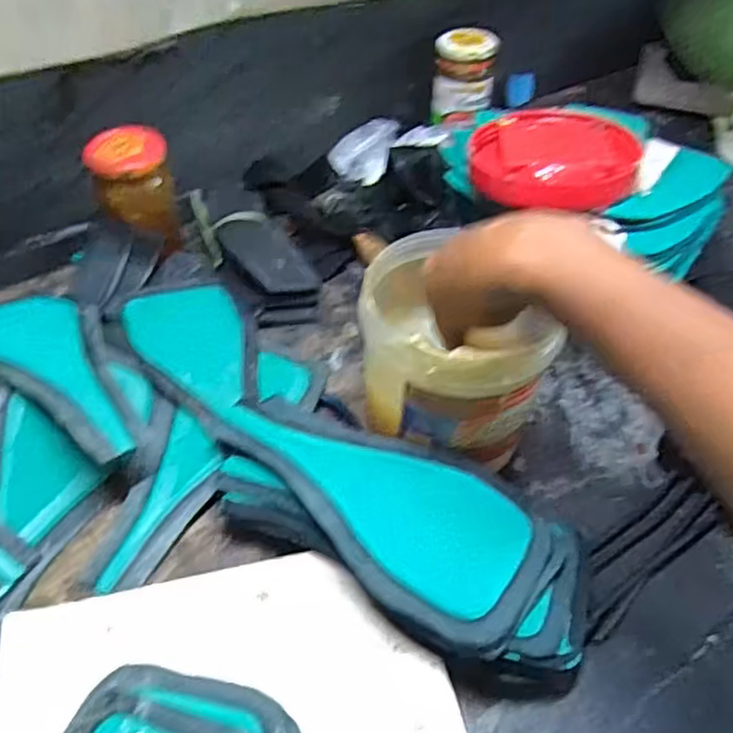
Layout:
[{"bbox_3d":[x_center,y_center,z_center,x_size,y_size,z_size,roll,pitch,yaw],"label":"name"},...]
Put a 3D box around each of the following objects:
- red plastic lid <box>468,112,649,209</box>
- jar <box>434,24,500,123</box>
[{"bbox_3d":[0.134,-0.152,0.494,0.111,0.027,0.105,1,46,-1],"label":"red plastic lid"},{"bbox_3d":[0.103,-0.308,0.731,0.062,0.079,0.058,3,46,1],"label":"jar"}]

